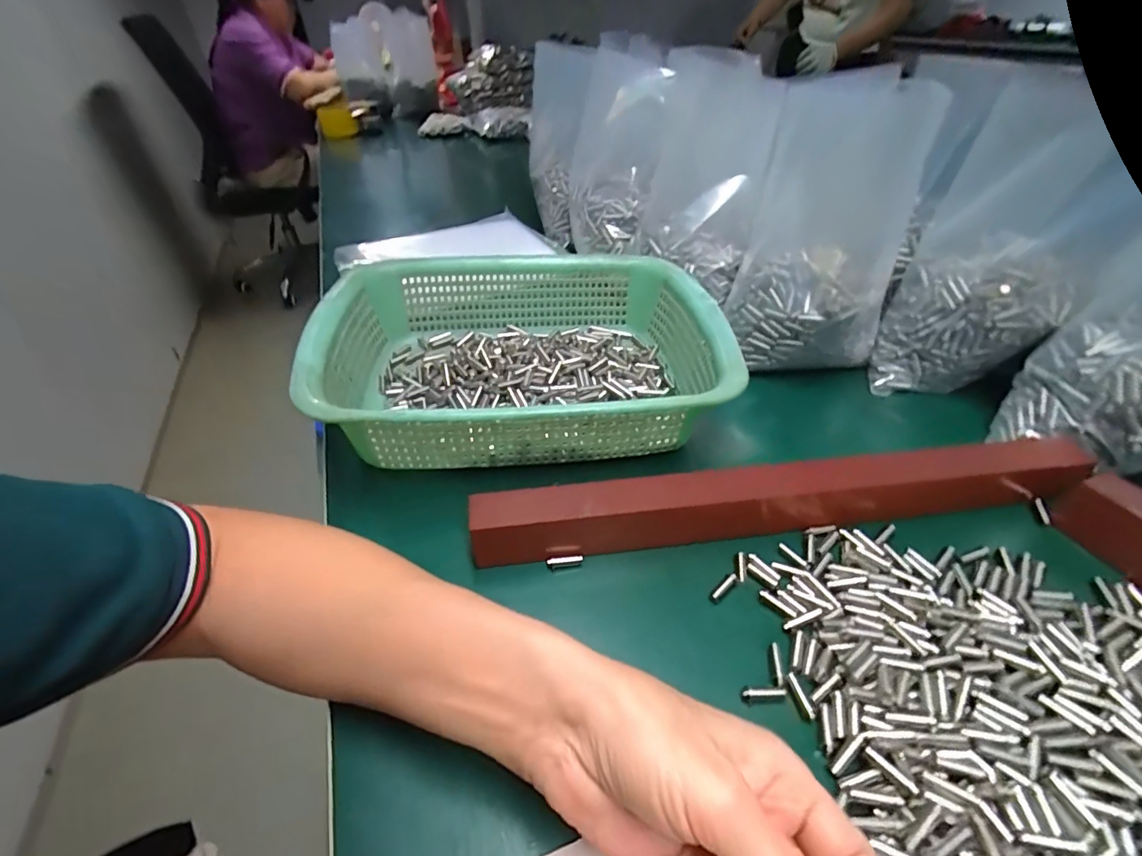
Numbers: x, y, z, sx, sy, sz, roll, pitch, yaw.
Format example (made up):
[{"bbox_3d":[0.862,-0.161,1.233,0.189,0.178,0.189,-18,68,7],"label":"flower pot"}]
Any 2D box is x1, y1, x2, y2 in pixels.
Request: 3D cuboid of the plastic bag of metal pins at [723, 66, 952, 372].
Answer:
[{"bbox_3d":[0.214,-0.159,0.416,0.123,0.194,0.126,15,44,18],"label":"plastic bag of metal pins"}]

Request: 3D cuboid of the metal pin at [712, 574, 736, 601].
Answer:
[{"bbox_3d":[0.089,0.092,0.285,0.020,0.005,0.005,-31,50,-30],"label":"metal pin"}]

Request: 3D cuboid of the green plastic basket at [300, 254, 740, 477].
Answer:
[{"bbox_3d":[-0.033,-0.060,0.392,0.289,0.074,0.220,-5,42,-5],"label":"green plastic basket"}]

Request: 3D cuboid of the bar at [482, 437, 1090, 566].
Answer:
[{"bbox_3d":[0.135,0.042,0.308,0.383,0.035,0.032,-6,42,-5],"label":"bar"}]

